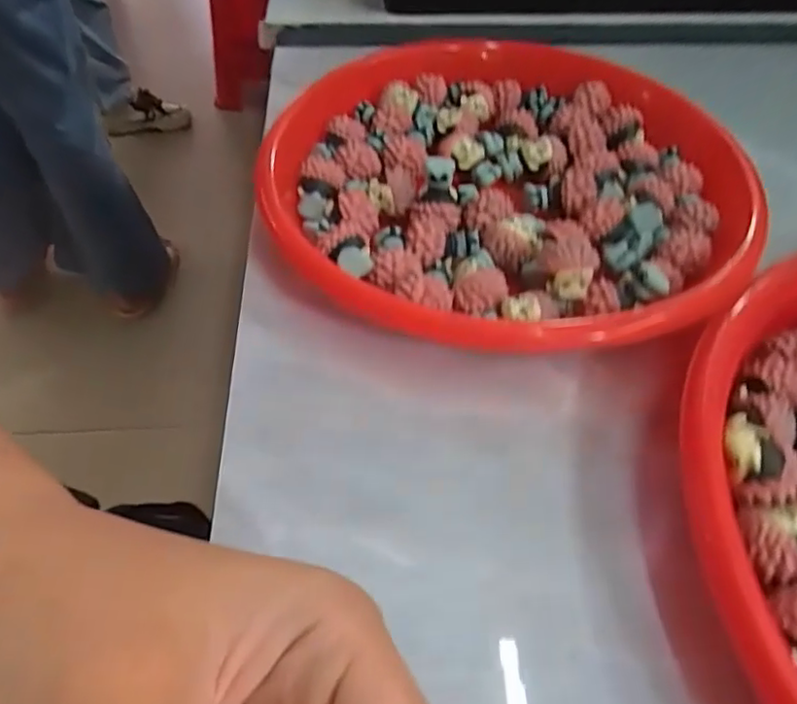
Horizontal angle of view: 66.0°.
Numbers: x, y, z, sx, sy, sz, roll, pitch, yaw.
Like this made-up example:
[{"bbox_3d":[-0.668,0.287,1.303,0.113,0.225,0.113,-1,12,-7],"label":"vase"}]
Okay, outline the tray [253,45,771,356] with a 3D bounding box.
[{"bbox_3d":[0.046,-0.076,0.258,0.189,0.029,0.202,26,54,19],"label":"tray"}]

